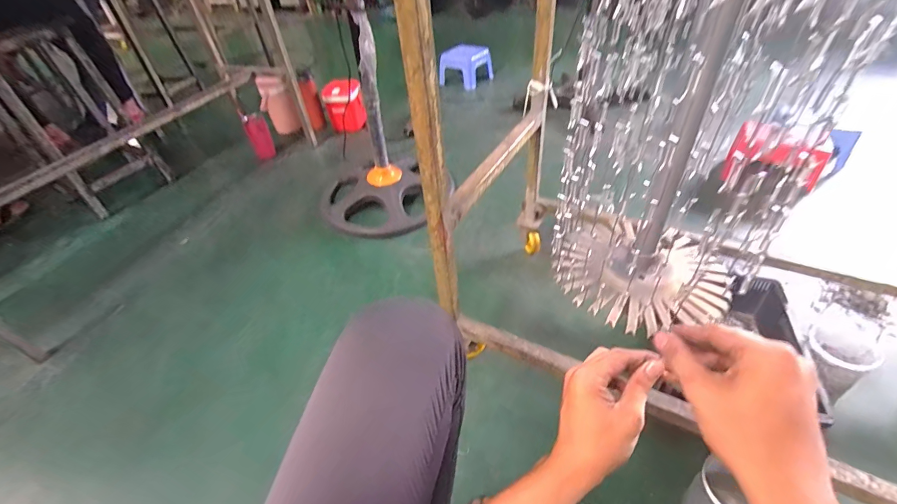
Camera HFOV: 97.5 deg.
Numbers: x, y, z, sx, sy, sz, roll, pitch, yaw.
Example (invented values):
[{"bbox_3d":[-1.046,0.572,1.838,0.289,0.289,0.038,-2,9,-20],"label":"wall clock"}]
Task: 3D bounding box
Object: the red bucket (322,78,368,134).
[{"bbox_3d":[-0.457,-0.641,1.763,0.163,0.218,0.163,-3,42,3],"label":"red bucket"}]

